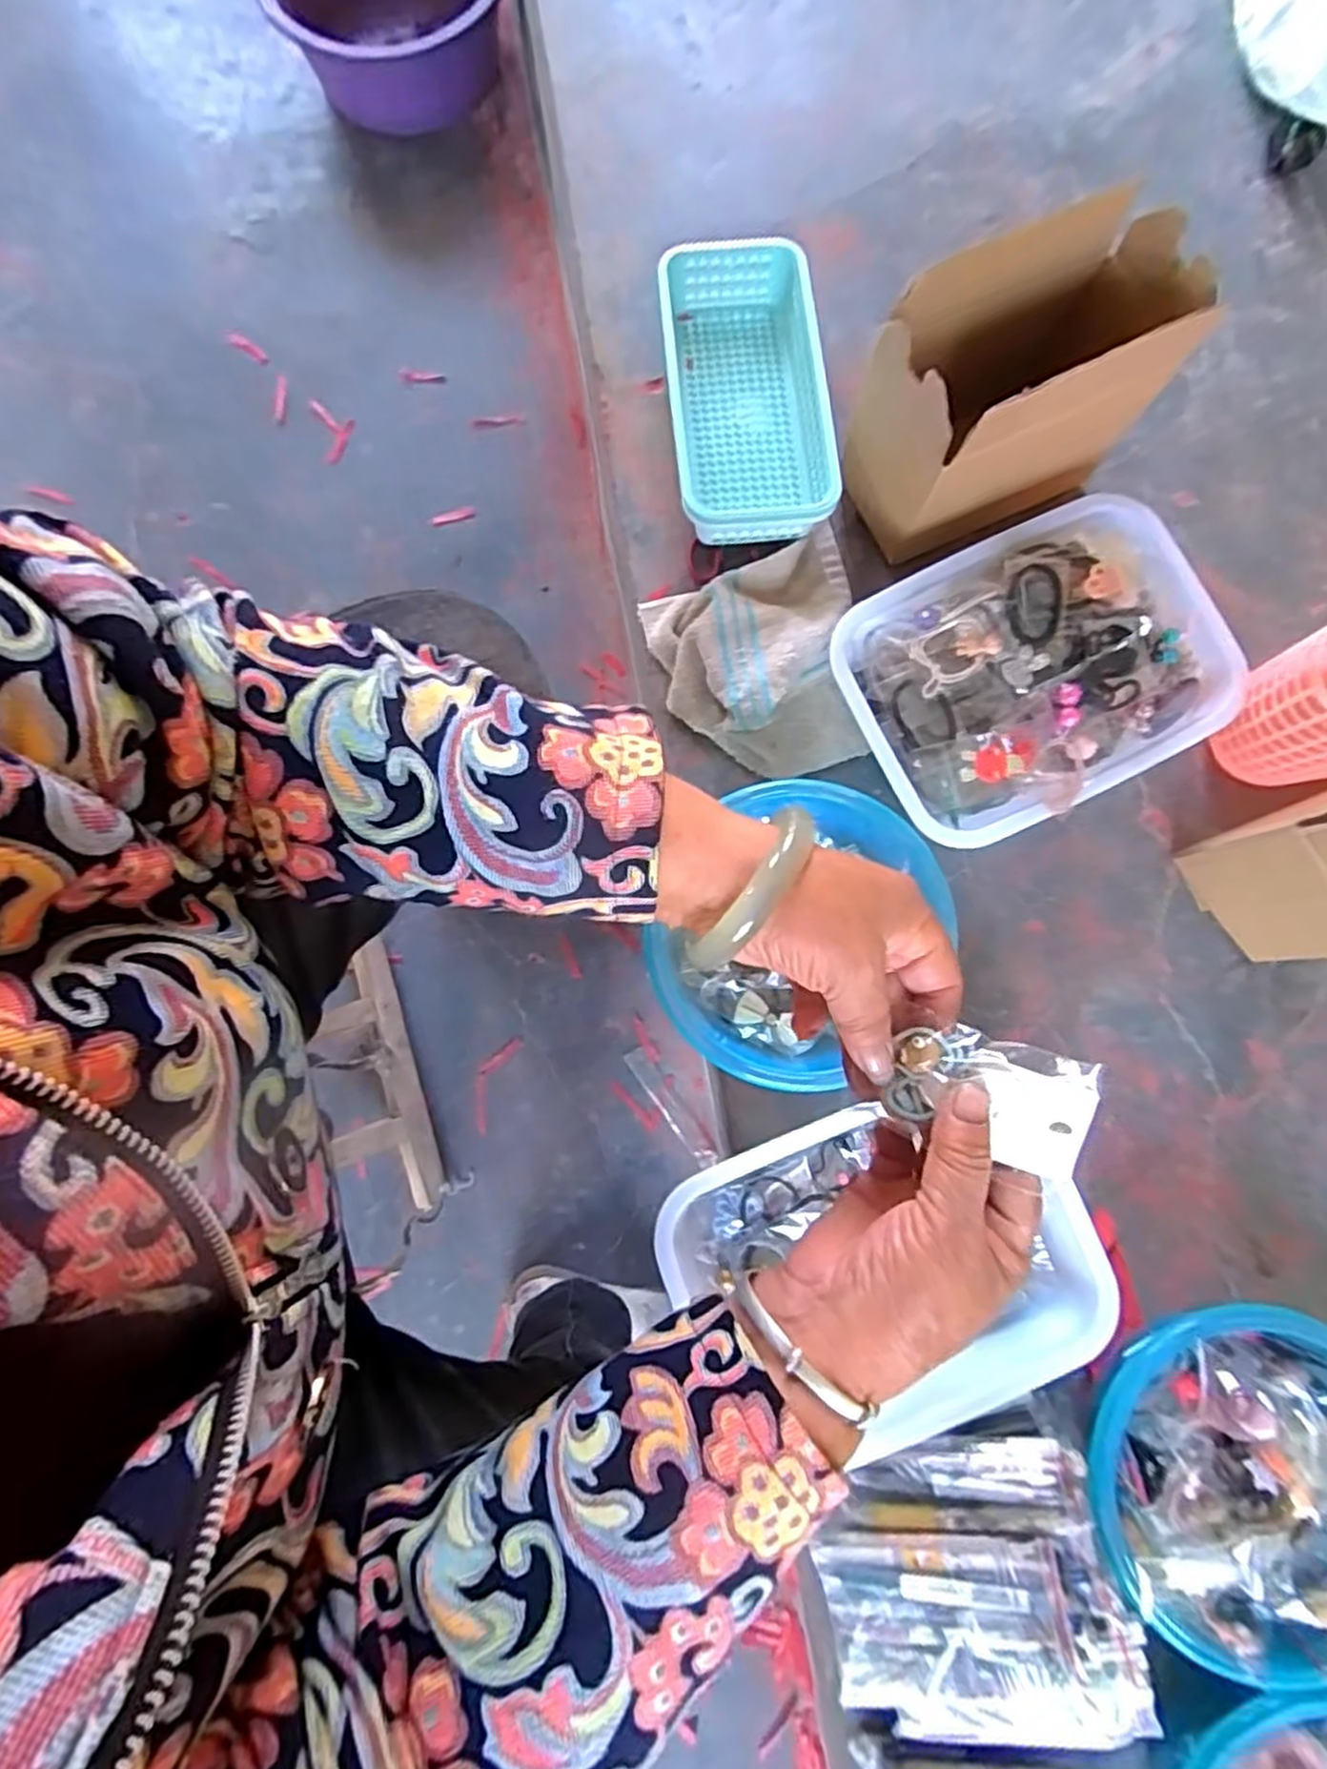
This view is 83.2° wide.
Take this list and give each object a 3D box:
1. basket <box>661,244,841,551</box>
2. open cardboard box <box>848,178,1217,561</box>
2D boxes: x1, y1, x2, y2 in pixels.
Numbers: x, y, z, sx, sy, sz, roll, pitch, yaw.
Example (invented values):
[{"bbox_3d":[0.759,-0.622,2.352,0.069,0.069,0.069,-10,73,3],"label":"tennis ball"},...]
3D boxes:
[{"bbox_3d":[0.070,-0.418,0.641,0.125,0.054,0.253,-5,80,-1],"label":"basket"},{"bbox_3d":[0.257,-0.370,0.567,0.211,0.181,0.110,-23,81,-4],"label":"open cardboard box"}]

